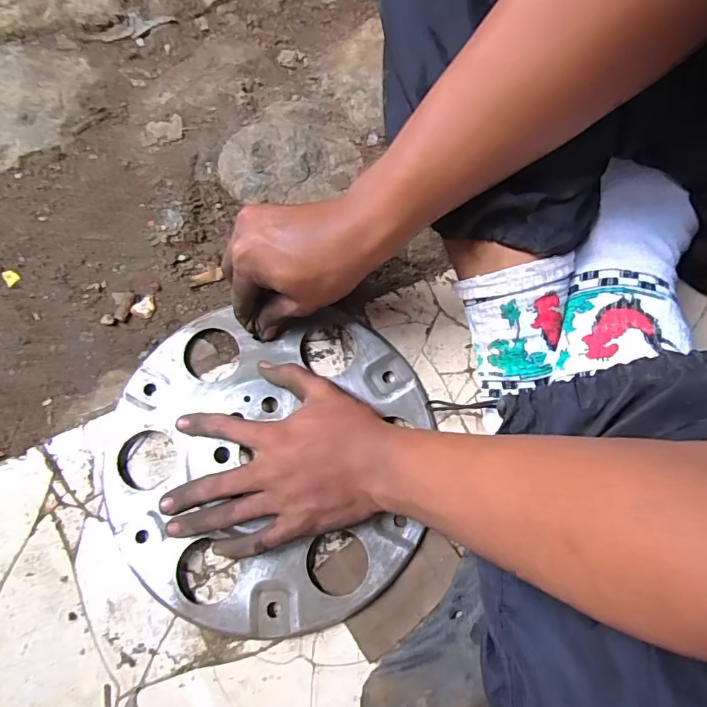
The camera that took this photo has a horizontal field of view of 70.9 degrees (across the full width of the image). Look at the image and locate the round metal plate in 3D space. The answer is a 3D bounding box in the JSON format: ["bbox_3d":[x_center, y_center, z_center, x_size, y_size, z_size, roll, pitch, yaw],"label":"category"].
[{"bbox_3d":[-0.069,0.085,0.402,0.254,0.014,0.251,-3,74,-2],"label":"round metal plate"}]

